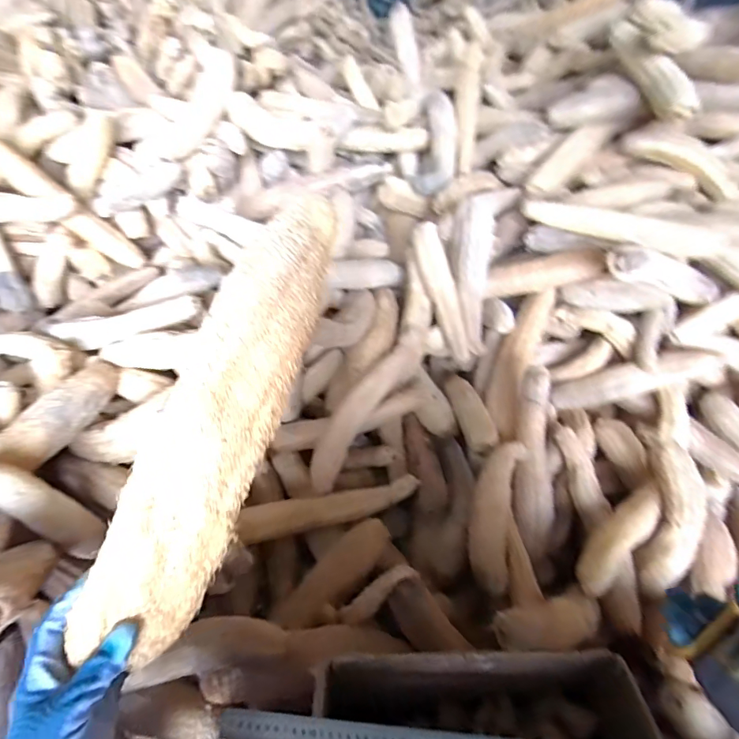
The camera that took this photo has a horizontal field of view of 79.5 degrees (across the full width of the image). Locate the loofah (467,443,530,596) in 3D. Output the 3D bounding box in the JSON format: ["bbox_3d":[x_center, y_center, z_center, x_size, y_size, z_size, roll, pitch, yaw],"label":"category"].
[{"bbox_3d":[0.236,0.261,0.840,0.087,0.059,0.289,15,58,10],"label":"loofah"}]

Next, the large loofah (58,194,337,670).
[{"bbox_3d":[-0.119,0.036,0.367,0.068,0.067,0.384,20,83,16],"label":"large loofah"}]

